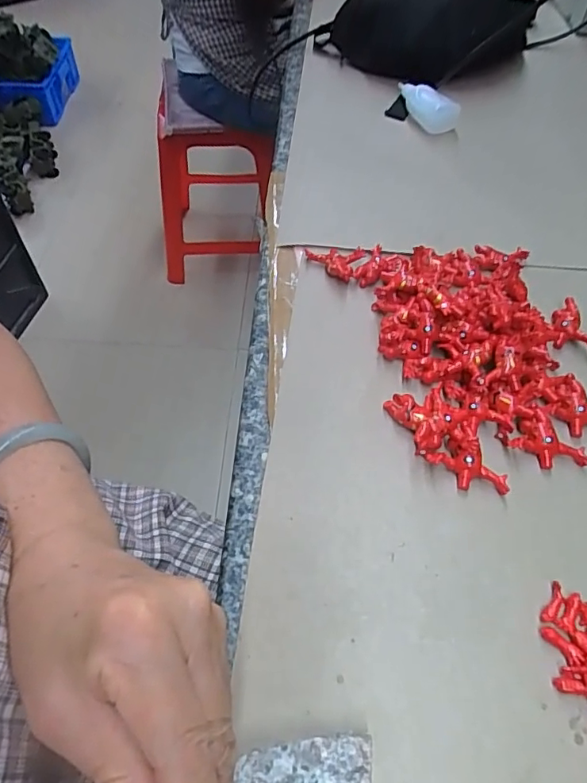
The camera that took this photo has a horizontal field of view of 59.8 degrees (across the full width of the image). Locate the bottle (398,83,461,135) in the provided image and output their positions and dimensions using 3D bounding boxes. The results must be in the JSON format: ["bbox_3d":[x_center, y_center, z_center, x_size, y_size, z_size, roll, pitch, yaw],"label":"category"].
[{"bbox_3d":[0.147,-0.325,0.581,0.025,0.039,0.095,-29,60,-18],"label":"bottle"}]

